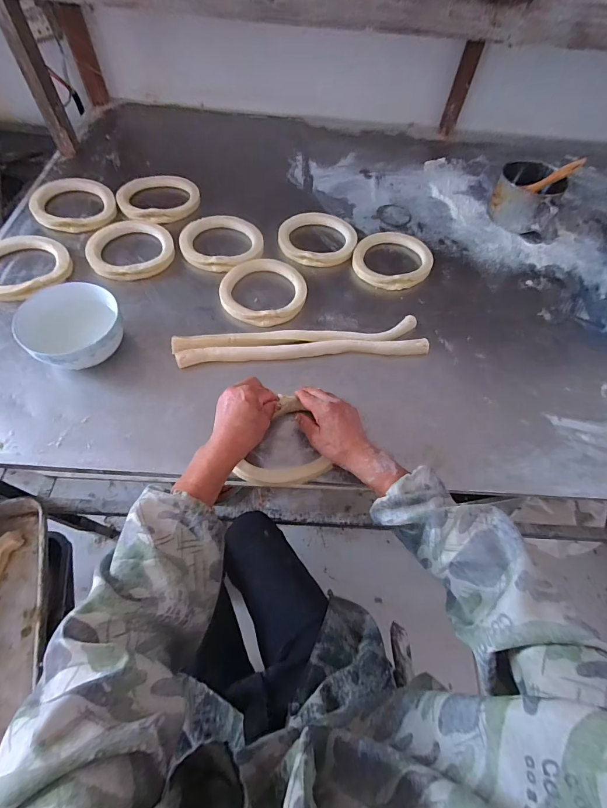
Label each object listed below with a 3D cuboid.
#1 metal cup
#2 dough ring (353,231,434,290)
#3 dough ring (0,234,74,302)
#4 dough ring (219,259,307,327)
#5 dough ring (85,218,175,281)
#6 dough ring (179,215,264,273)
[{"bbox_3d":[0.519,-0.484,0.860,0.139,0.104,0.139,1,60,-2],"label":"metal cup"},{"bbox_3d":[0.193,-0.313,0.788,0.165,0.025,0.165,1,60,-2],"label":"dough ring"},{"bbox_3d":[-0.549,-0.277,0.714,0.180,0.020,0.182,1,60,-2],"label":"dough ring"},{"bbox_3d":[-0.078,-0.224,0.719,0.165,0.021,0.167,1,60,-2],"label":"dough ring"},{"bbox_3d":[-0.367,-0.340,0.764,0.166,0.023,0.199,-21,63,-14],"label":"dough ring"},{"bbox_3d":[-0.176,-0.348,0.782,0.166,0.029,0.166,1,60,-2],"label":"dough ring"}]

